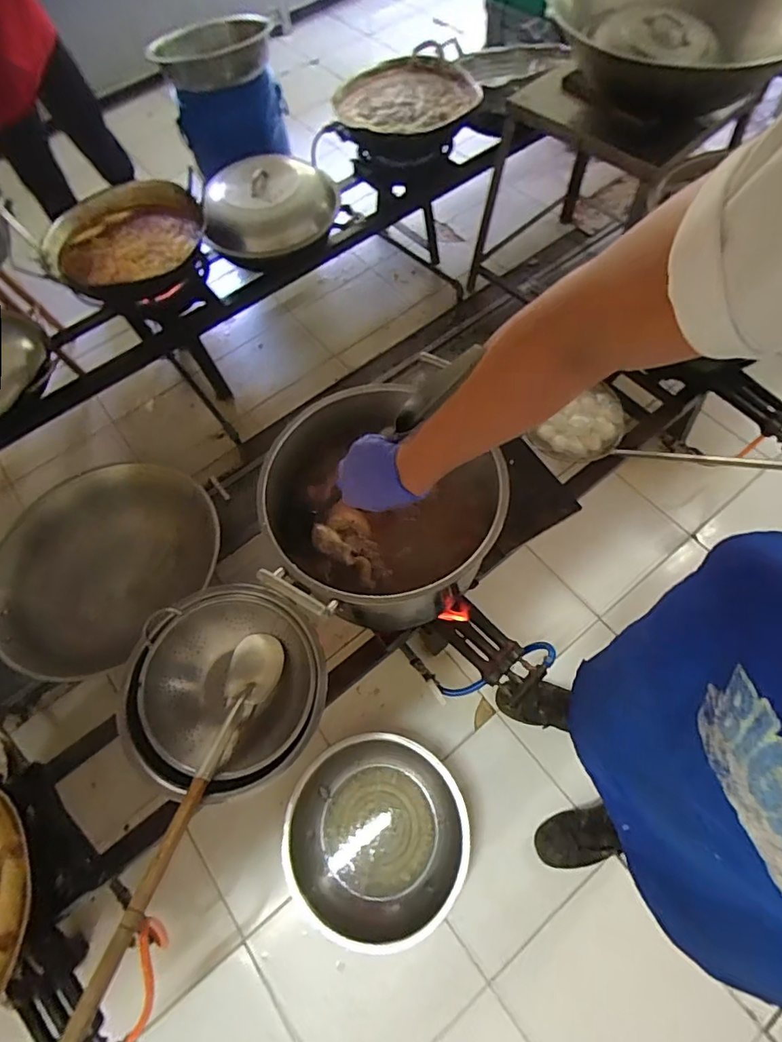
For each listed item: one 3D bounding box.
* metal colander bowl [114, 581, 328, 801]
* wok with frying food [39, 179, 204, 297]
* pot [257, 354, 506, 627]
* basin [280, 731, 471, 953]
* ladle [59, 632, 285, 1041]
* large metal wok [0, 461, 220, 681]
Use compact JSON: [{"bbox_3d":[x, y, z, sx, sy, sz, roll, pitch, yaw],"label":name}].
[{"bbox_3d":[-0.339,0.331,1.029,0.389,0.108,0.395,-1,64,3],"label":"metal colander bowl"},{"bbox_3d":[-0.744,-0.792,1.409,0.398,0.095,0.362,-1,64,3],"label":"wok with frying food"},{"bbox_3d":[-0.014,-0.027,0.921,0.411,0.265,0.397,-1,64,3],"label":"pot"},{"bbox_3d":[-0.037,0.732,1.198,0.420,0.121,0.406,-1,64,3],"label":"basin"},{"bbox_3d":[-0.366,0.523,0.881,0.114,0.084,0.729,15,46,6],"label":"ladle"},{"bbox_3d":[-0.750,0.141,1.394,0.538,0.160,0.618,45,67,-23],"label":"large metal wok"}]

